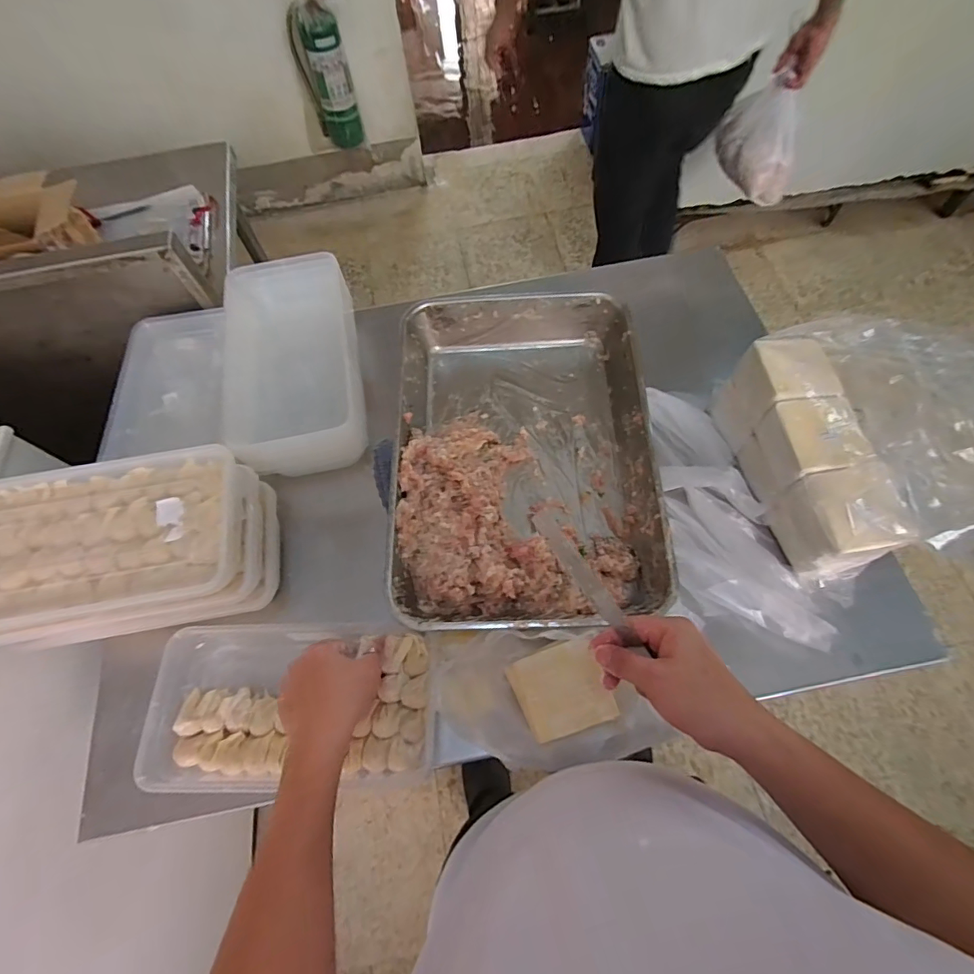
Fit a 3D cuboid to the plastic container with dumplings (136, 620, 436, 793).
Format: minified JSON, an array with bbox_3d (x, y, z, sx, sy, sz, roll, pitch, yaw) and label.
[{"bbox_3d":[-0.222,0.260,0.582,0.320,0.079,0.177,-3,66,2],"label":"plastic container with dumplings"}]

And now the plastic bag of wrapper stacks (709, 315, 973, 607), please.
[{"bbox_3d":[0.449,-0.059,0.553,0.215,0.190,0.289,-12,66,-3],"label":"plastic bag of wrapper stacks"}]

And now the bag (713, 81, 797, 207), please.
[{"bbox_3d":[0.710,-0.915,1.261,0.071,0.209,0.260,-17,66,-5],"label":"bag"}]

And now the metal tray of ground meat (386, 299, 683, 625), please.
[{"bbox_3d":[0.044,-0.048,0.660,0.333,0.085,0.471,-2,66,2],"label":"metal tray of ground meat"}]

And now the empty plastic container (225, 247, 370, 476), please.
[{"bbox_3d":[-0.281,-0.184,0.700,0.179,0.085,0.332,-12,66,-3],"label":"empty plastic container"}]

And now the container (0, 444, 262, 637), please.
[{"bbox_3d":[-0.441,0.063,0.547,0.331,0.068,0.178,-9,66,-1],"label":"container"}]

